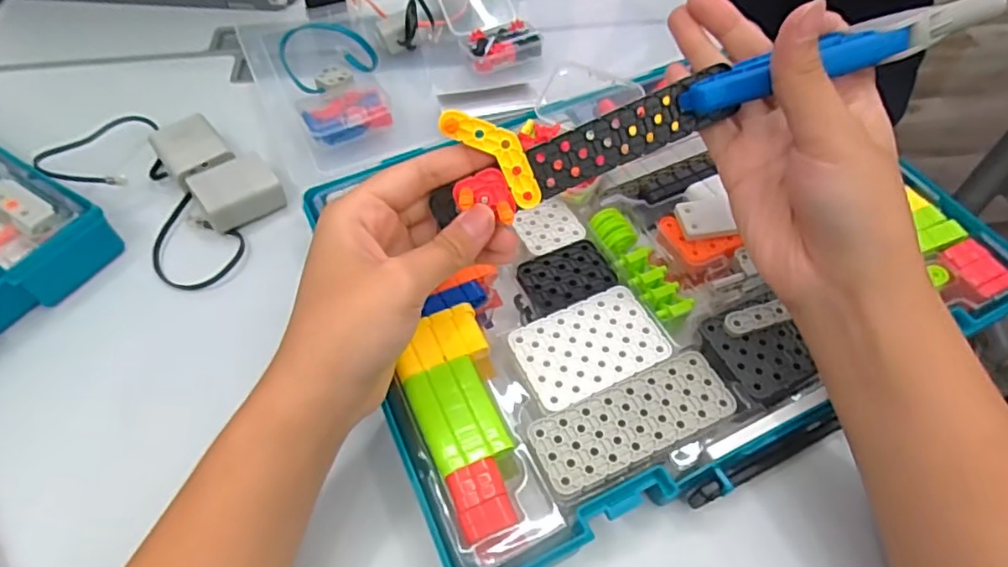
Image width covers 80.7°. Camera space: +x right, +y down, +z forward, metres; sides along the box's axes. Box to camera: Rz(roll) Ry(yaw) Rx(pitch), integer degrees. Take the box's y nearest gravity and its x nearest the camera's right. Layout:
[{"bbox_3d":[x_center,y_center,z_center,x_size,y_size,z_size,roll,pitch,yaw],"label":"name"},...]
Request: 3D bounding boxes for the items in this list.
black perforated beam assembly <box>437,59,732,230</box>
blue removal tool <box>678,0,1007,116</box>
[{"bbox_3d":[0.032,-0.065,0.271,0.134,0.041,0.029,-18,55,-2],"label":"black perforated beam assembly"},{"bbox_3d":[0.142,-0.099,0.252,0.130,0.016,0.020,-16,54,8],"label":"blue removal tool"}]

